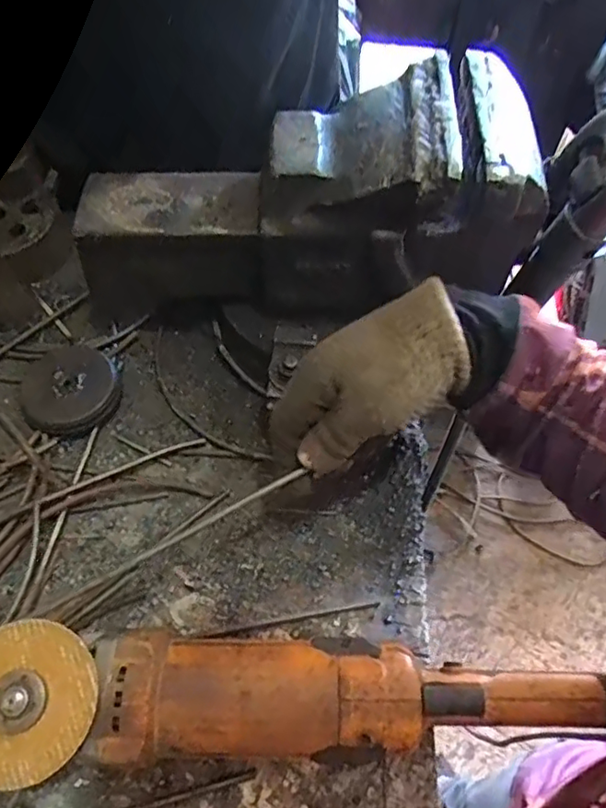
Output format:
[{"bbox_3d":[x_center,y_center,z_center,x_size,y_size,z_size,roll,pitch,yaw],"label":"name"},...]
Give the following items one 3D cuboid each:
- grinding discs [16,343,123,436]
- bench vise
[{"bbox_3d":[-0.191,-0.012,0.479,0.074,0.020,0.078,1,59,-1],"label":"grinding discs"},{"bbox_3d":[-0.004,-0.116,0.429,0.307,0.211,0.155,-9,60,-7],"label":"bench vise"}]

